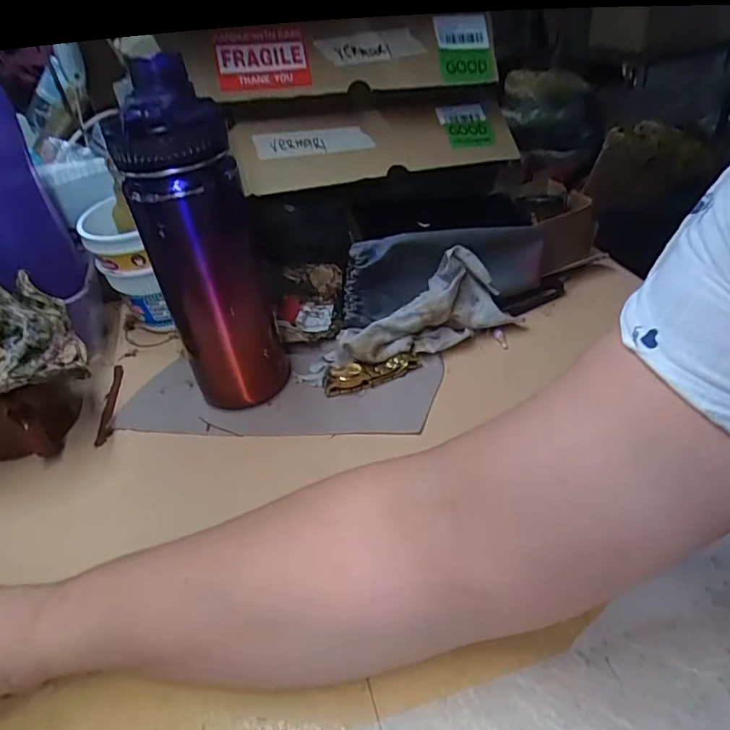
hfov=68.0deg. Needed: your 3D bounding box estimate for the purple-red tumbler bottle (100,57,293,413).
[{"bbox_3d":[-0.112,-0.080,0.385,0.071,0.233,0.081,-15,37,-10],"label":"purple-red tumbler bottle"}]

